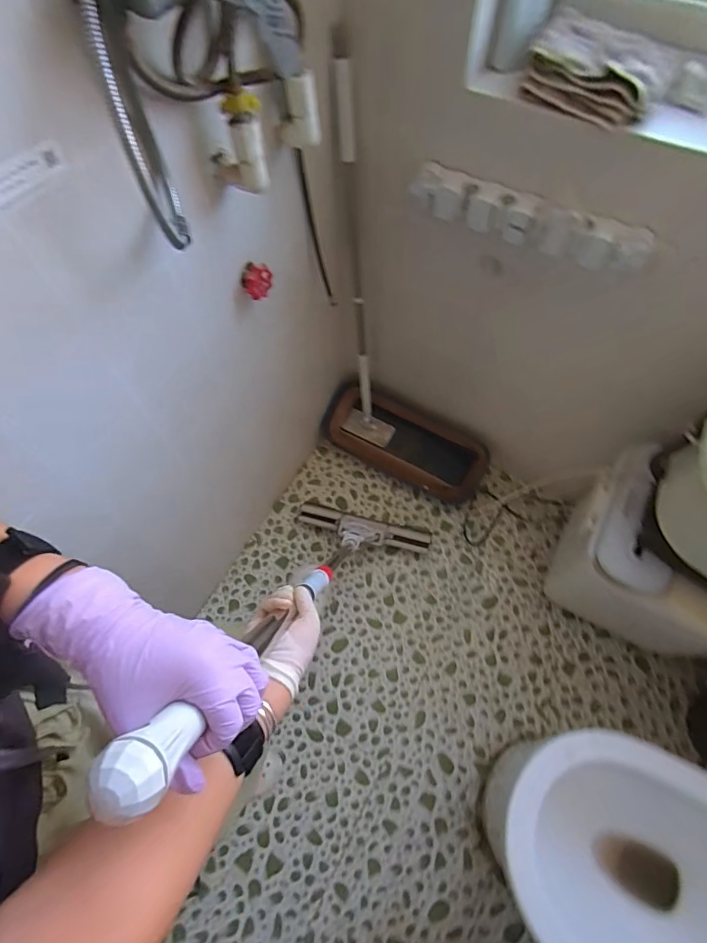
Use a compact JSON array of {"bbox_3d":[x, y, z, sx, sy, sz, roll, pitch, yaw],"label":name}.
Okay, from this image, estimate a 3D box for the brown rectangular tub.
[{"bbox_3d":[0.148,-0.087,1.382,0.504,0.143,0.192,23,66,12],"label":"brown rectangular tub"}]

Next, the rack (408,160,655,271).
[{"bbox_3d":[0.282,-0.420,0.765,0.406,0.067,0.055,26,67,13],"label":"rack"}]

